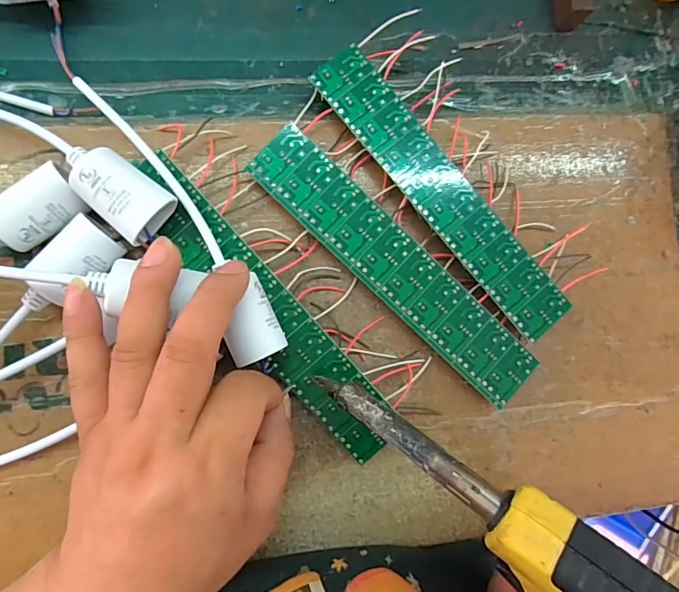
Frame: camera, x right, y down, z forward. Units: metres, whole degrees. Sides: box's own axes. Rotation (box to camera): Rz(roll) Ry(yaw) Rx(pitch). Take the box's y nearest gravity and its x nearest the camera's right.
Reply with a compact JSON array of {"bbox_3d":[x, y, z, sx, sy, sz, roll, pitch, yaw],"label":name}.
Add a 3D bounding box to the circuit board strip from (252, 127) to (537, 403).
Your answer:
[{"bbox_3d":[0.035,-0.017,0.260,0.201,0.004,0.038,43,85,-4],"label":"circuit board strip"}]

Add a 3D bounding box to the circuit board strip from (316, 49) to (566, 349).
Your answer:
[{"bbox_3d":[0.061,-0.061,0.265,0.035,0.004,0.199,-40,91,-7],"label":"circuit board strip"}]

